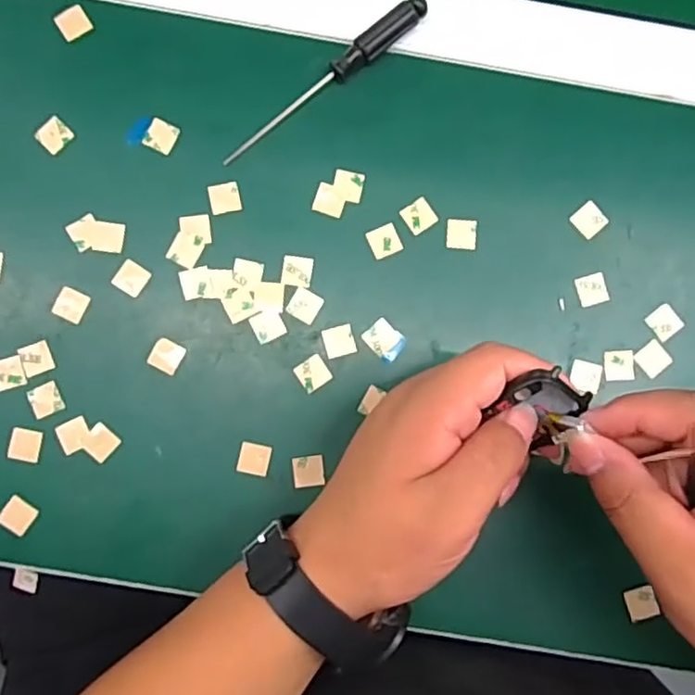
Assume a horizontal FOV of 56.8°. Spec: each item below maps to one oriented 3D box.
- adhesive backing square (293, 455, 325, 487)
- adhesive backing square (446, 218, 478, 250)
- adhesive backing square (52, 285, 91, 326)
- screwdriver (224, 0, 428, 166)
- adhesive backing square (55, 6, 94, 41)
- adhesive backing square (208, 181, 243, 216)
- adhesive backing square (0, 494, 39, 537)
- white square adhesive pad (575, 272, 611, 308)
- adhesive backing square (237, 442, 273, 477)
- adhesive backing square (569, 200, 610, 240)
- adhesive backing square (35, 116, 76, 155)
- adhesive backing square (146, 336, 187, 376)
[{"bbox_3d":[-0.020,0.064,0.332,0.015,0.004,0.015,-6,81,-4],"label":"adhesive backing square"},{"bbox_3d":[0.061,-0.060,0.341,0.016,0.004,0.016,3,89,2],"label":"adhesive backing square"},{"bbox_3d":[-0.143,-0.022,0.333,0.016,0.004,0.016,24,79,-3],"label":"adhesive backing square"},{"bbox_3d":[-0.012,-0.140,0.336,0.130,0.013,0.014,-37,89,-3],"label":"screwdriver"},{"bbox_3d":[-0.145,-0.173,0.341,0.016,0.004,0.016,-32,89,-3],"label":"adhesive backing square"},{"bbox_3d":[-0.065,-0.079,0.339,0.015,0.004,0.015,-13,93,-7],"label":"adhesive backing square"},{"bbox_3d":[-0.166,0.085,0.323,0.016,0.004,0.016,34,87,0],"label":"adhesive backing square"},{"bbox_3d":[0.130,-0.031,0.342,0.016,0.004,0.016,-15,88,-5],"label":"white square adhesive pad"},{"bbox_3d":[-0.048,0.058,0.330,0.016,0.004,0.015,12,87,-1],"label":"adhesive backing square"},{"bbox_3d":[0.129,-0.068,0.344,0.017,0.004,0.017,-42,89,-3],"label":"adhesive backing square"},{"bbox_3d":[-0.154,-0.112,0.338,0.016,0.004,0.016,44,80,-1],"label":"adhesive backing square"},{"bbox_3d":[-0.094,0.004,0.333,0.016,0.004,0.016,29,84,1],"label":"adhesive backing square"}]

